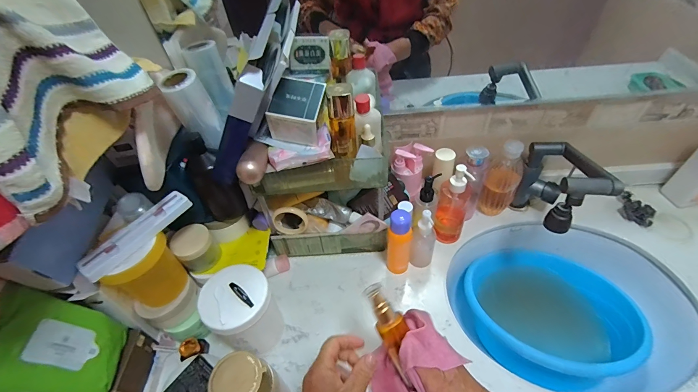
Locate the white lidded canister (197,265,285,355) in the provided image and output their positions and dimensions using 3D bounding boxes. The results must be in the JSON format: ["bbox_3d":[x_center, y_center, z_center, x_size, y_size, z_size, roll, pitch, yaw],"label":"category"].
[{"bbox_3d":[-0.174,0.202,0.554,0.099,0.147,0.105,-3,48,3],"label":"white lidded canister"}]

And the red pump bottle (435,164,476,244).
[{"bbox_3d":[0.211,0.017,0.651,0.060,0.188,0.056,14,51,17],"label":"red pump bottle"}]

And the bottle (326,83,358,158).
[{"bbox_3d":[-0.009,-0.114,0.516,0.039,0.125,0.030,-4,48,2],"label":"bottle"}]

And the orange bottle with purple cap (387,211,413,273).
[{"bbox_3d":[0.097,0.093,0.617,0.044,0.159,0.041,9,50,12],"label":"orange bottle with purple cap"}]

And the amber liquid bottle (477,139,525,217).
[{"bbox_3d":[0.333,-0.033,0.698,0.067,0.186,0.084,25,55,24],"label":"amber liquid bottle"}]

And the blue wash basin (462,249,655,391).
[{"bbox_3d":[0.406,0.246,0.684,0.295,0.205,0.280,-26,51,-18],"label":"blue wash basin"}]

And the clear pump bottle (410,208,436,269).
[{"bbox_3d":[0.146,0.086,0.627,0.041,0.141,0.039,15,51,17],"label":"clear pump bottle"}]

